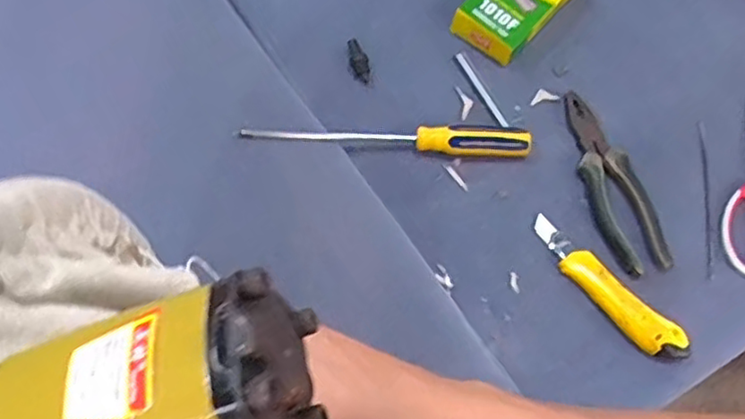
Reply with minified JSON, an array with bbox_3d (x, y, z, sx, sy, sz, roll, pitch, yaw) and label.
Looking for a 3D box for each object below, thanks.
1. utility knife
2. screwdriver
[{"bbox_3d":[0.223,0.075,0.633,0.038,0.016,0.177,-43,79,-13],"label":"utility knife"},{"bbox_3d":[0.014,-0.074,0.676,0.290,0.029,0.029,3,73,0],"label":"screwdriver"}]

